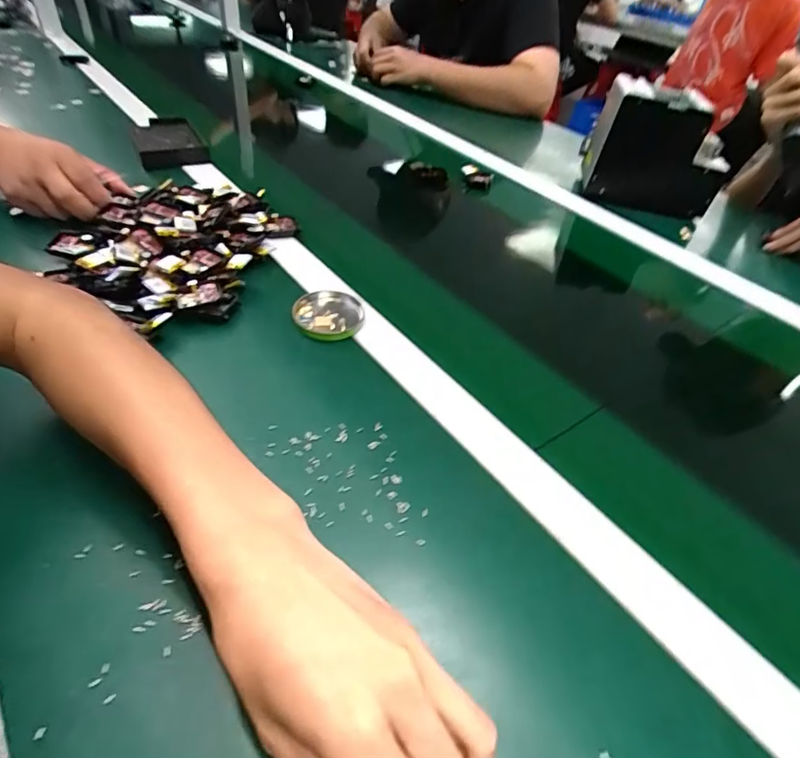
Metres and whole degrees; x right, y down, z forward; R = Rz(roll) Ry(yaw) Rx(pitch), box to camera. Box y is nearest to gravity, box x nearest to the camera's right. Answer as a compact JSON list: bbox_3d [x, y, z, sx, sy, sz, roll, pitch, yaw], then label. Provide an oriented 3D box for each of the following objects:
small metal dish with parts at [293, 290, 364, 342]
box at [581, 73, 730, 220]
[{"bbox_3d":[-0.066,-0.060,0.454,0.064,0.010,0.064,3,45,-3],"label":"small metal dish with parts"},{"bbox_3d":[0.384,-0.347,0.721,0.183,0.146,0.111,12,44,4],"label":"box"}]

